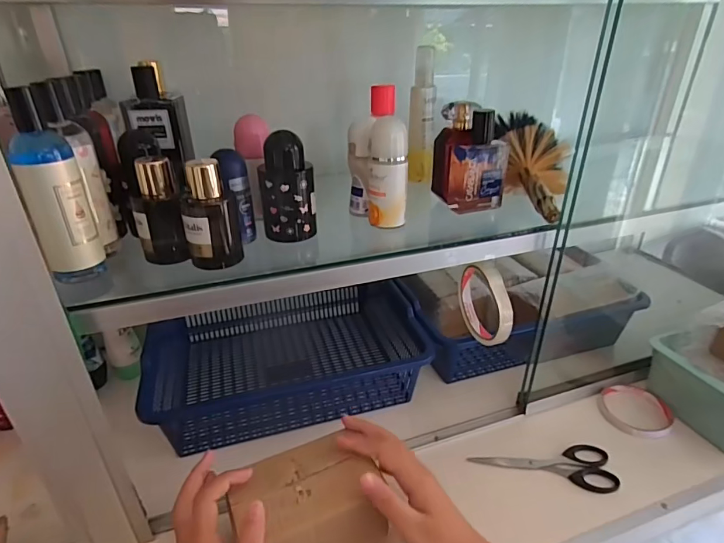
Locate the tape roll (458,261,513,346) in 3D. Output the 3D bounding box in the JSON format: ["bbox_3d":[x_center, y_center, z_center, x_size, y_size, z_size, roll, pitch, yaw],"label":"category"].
[{"bbox_3d":[0.130,0.031,0.476,0.016,0.085,0.091,-8,31,-14],"label":"tape roll"}]

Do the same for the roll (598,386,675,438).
[{"bbox_3d":[0.348,0.174,0.562,0.082,0.019,0.081,0,30,0],"label":"roll"}]

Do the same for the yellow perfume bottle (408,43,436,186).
[{"bbox_3d":[0.078,-0.197,0.567,0.033,0.158,0.035,1,30,2],"label":"yellow perfume bottle"}]

